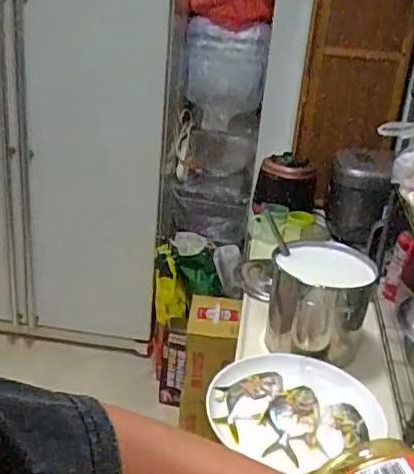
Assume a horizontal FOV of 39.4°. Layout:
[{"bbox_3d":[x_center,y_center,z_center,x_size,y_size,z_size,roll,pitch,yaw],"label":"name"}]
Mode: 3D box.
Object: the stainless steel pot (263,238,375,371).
[{"bbox_3d":[0.222,0.117,1.154,0.181,0.179,0.181,10,24,12],"label":"stainless steel pot"}]

